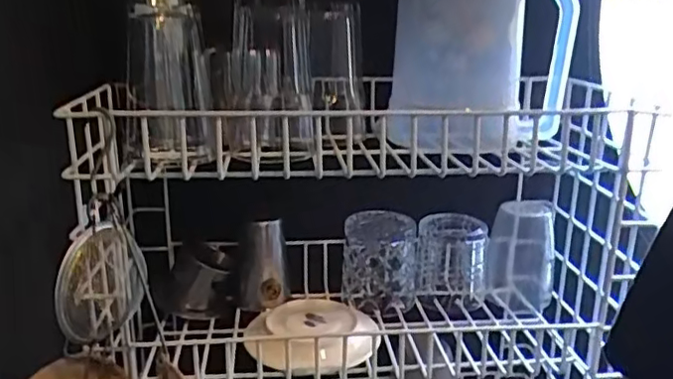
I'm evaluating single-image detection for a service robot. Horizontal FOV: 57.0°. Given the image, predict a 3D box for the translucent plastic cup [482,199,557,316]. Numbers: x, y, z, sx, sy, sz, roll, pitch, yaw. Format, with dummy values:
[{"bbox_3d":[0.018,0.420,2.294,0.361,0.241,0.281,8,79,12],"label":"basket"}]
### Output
[{"bbox_3d":[0.216,0.080,0.736,0.074,0.135,0.071,5,20,11],"label":"translucent plastic cup"}]

